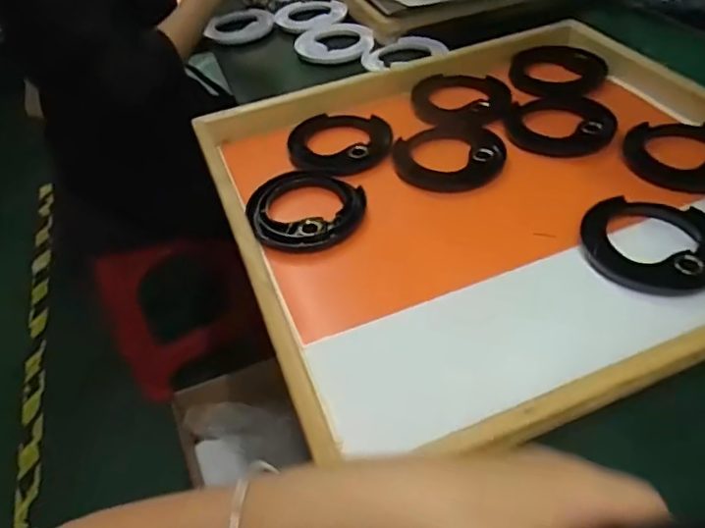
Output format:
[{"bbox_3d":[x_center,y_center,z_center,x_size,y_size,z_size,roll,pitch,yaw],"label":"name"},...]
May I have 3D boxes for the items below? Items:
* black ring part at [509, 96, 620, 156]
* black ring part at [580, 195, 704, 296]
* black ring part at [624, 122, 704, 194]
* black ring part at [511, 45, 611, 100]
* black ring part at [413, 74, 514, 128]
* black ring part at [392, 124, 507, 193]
[{"bbox_3d":[0.259,-0.176,0.690,0.127,0.007,0.130,-2,44,2],"label":"black ring part"},{"bbox_3d":[0.290,-0.020,0.535,0.128,0.015,0.124,10,46,15],"label":"black ring part"},{"bbox_3d":[0.376,-0.123,0.622,0.127,0.007,0.132,8,45,12],"label":"black ring part"},{"bbox_3d":[0.287,-0.271,0.779,0.126,0.008,0.139,10,46,14],"label":"black ring part"},{"bbox_3d":[0.146,-0.223,0.750,0.127,0.010,0.122,7,45,12],"label":"black ring part"},{"bbox_3d":[0.116,-0.131,0.672,0.129,0.013,0.127,-2,44,2],"label":"black ring part"}]

